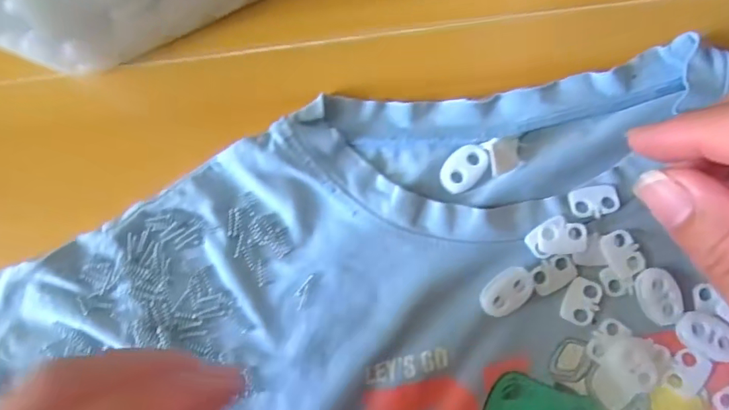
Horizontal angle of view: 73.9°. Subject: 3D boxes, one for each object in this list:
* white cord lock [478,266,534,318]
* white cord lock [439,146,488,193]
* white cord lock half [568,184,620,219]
[{"bbox_3d":[0.057,0.034,0.193,0.022,0.007,0.014,-40,81,0],"label":"white cord lock"},{"bbox_3d":[0.042,-0.016,0.203,0.015,0.004,0.023,41,89,9],"label":"white cord lock"},{"bbox_3d":[0.092,-0.001,0.195,0.018,0.004,0.013,-7,82,5],"label":"white cord lock half"}]

